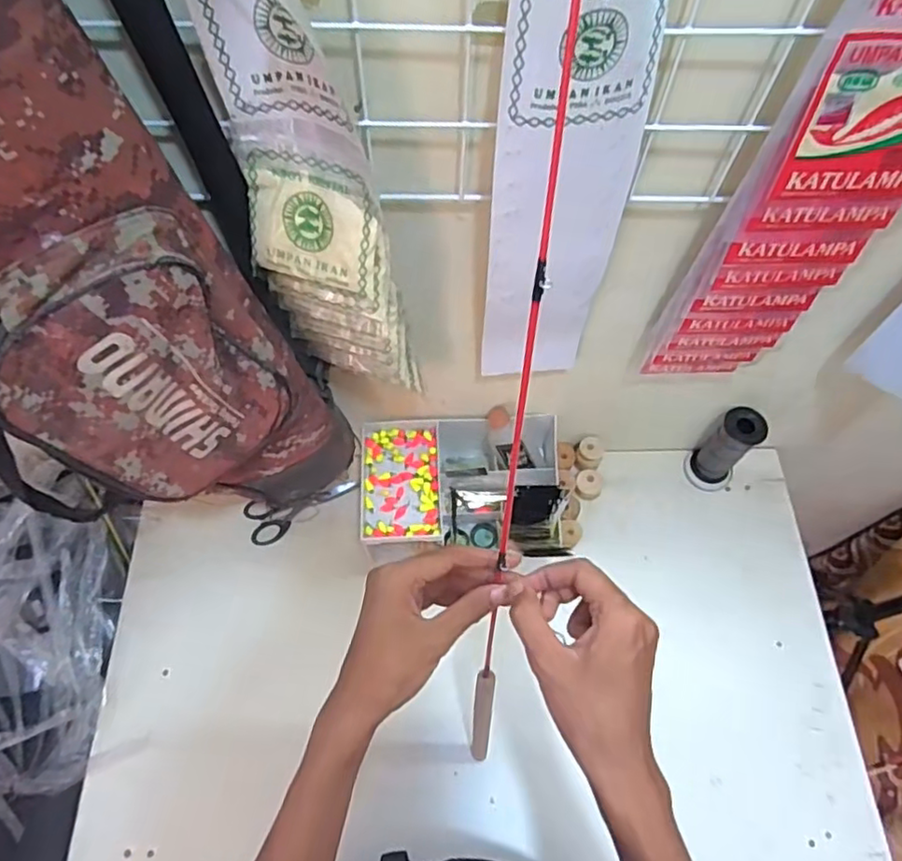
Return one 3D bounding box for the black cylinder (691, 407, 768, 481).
[{"bbox_3d":[0.340,0.020,0.774,0.048,0.118,0.045,0,63,0],"label":"black cylinder"}]

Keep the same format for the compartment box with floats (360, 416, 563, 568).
[{"bbox_3d":[0.013,0.068,0.744,0.228,0.106,0.169,-1,63,-1],"label":"compartment box with floats"}]

